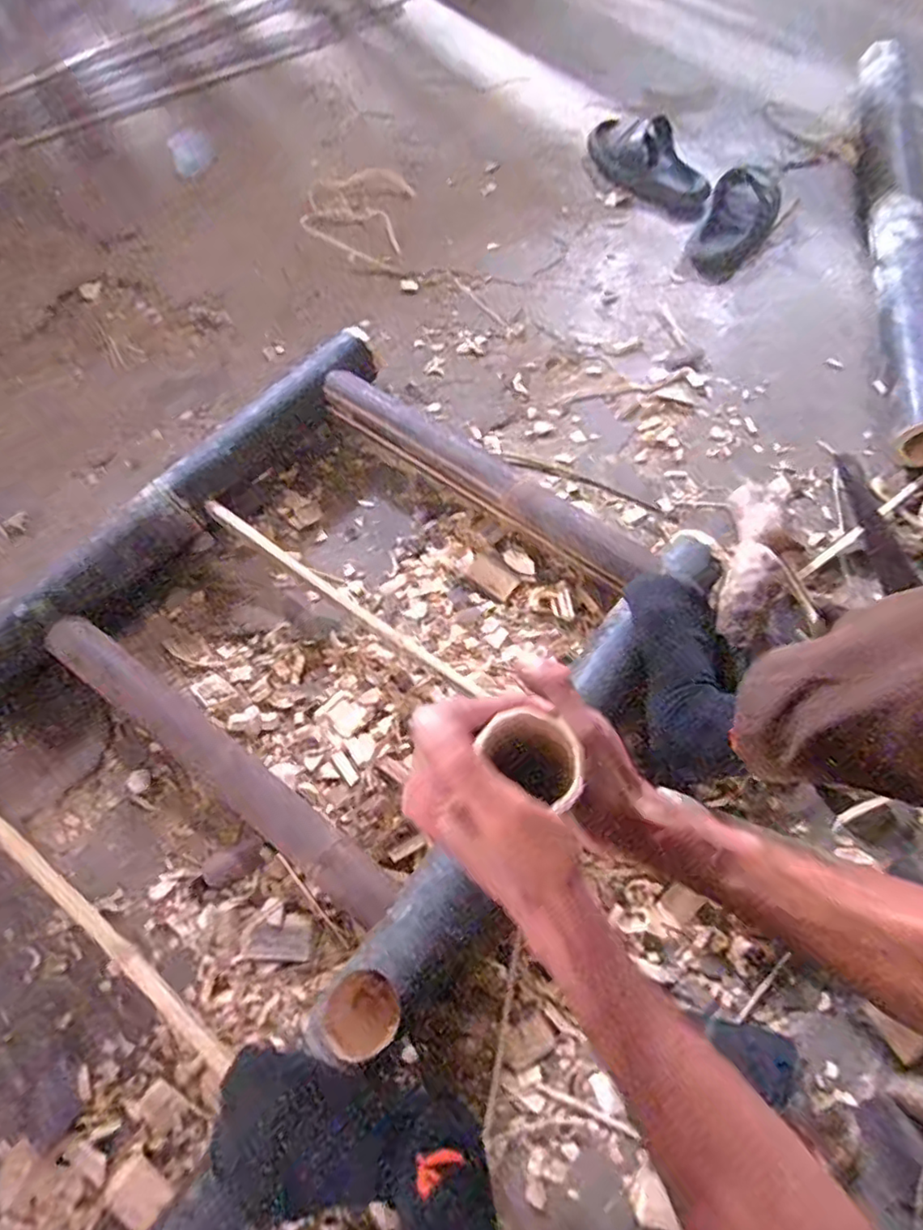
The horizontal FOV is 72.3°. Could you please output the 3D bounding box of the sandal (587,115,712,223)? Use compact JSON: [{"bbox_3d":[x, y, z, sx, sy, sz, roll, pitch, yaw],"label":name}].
[{"bbox_3d":[0.318,-0.761,1.066,0.122,0.058,0.267,-29,68,-13],"label":"sandal"}]

